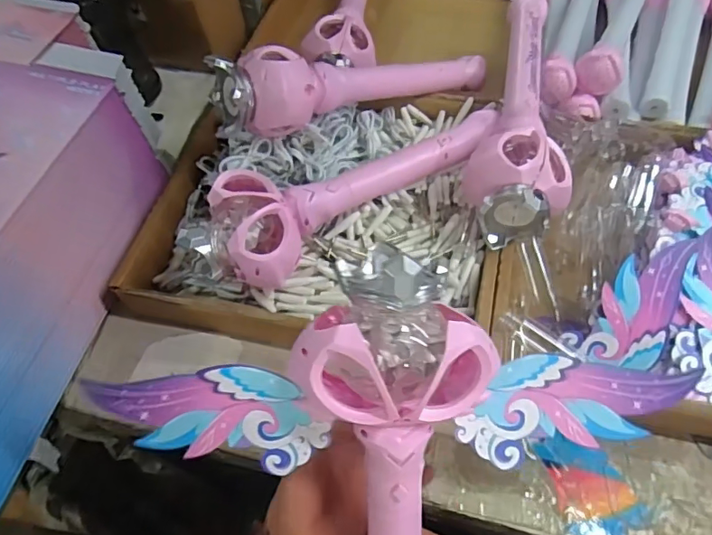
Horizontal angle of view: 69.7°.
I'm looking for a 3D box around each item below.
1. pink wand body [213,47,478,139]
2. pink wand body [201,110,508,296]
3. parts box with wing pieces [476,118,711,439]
[{"bbox_3d":[0.011,-0.213,0.594,0.352,0.081,0.075,-18,55,-30],"label":"pink wand body"},{"bbox_3d":[0.010,-0.097,0.530,0.329,0.071,0.095,-32,60,-15],"label":"pink wand body"},{"bbox_3d":[0.343,-0.013,0.505,0.377,0.072,0.343,15,60,14],"label":"parts box with wing pieces"}]

